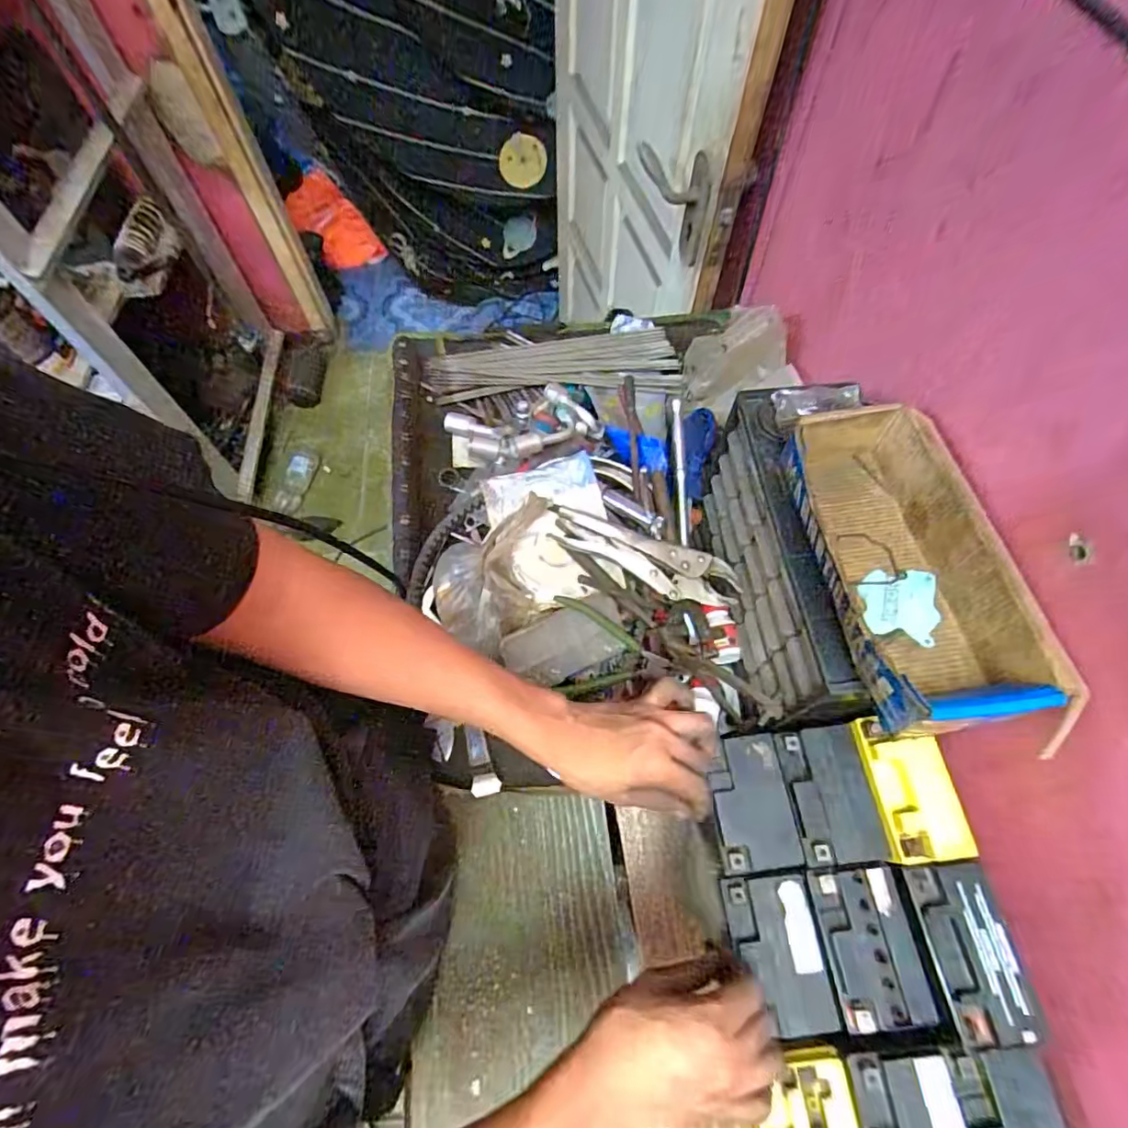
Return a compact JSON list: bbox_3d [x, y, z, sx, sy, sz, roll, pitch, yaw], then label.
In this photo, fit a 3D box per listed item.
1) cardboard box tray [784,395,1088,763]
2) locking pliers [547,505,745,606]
[{"bbox_3d":[0.259,-0.011,0.444,0.116,0.067,0.273,-7,63,-2],"label":"cardboard box tray"},{"bbox_3d":[0.082,-0.007,0.610,0.204,0.024,0.054,20,65,11],"label":"locking pliers"}]

